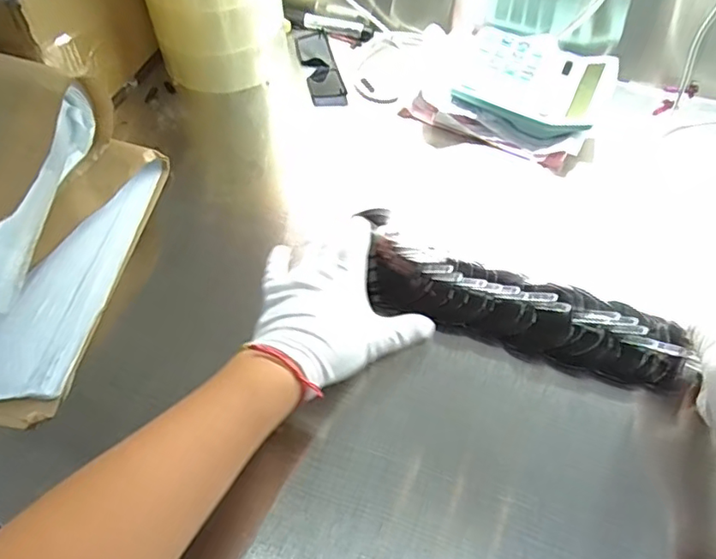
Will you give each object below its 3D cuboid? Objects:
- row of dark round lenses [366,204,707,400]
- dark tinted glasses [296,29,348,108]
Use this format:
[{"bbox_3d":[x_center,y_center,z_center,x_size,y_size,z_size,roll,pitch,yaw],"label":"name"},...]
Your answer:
[{"bbox_3d":[0.121,0.021,0.434,0.258,0.030,0.071,20,57,13],"label":"row of dark round lenses"},{"bbox_3d":[-0.042,-0.237,0.629,0.038,0.013,0.121,-10,55,-7],"label":"dark tinted glasses"}]

